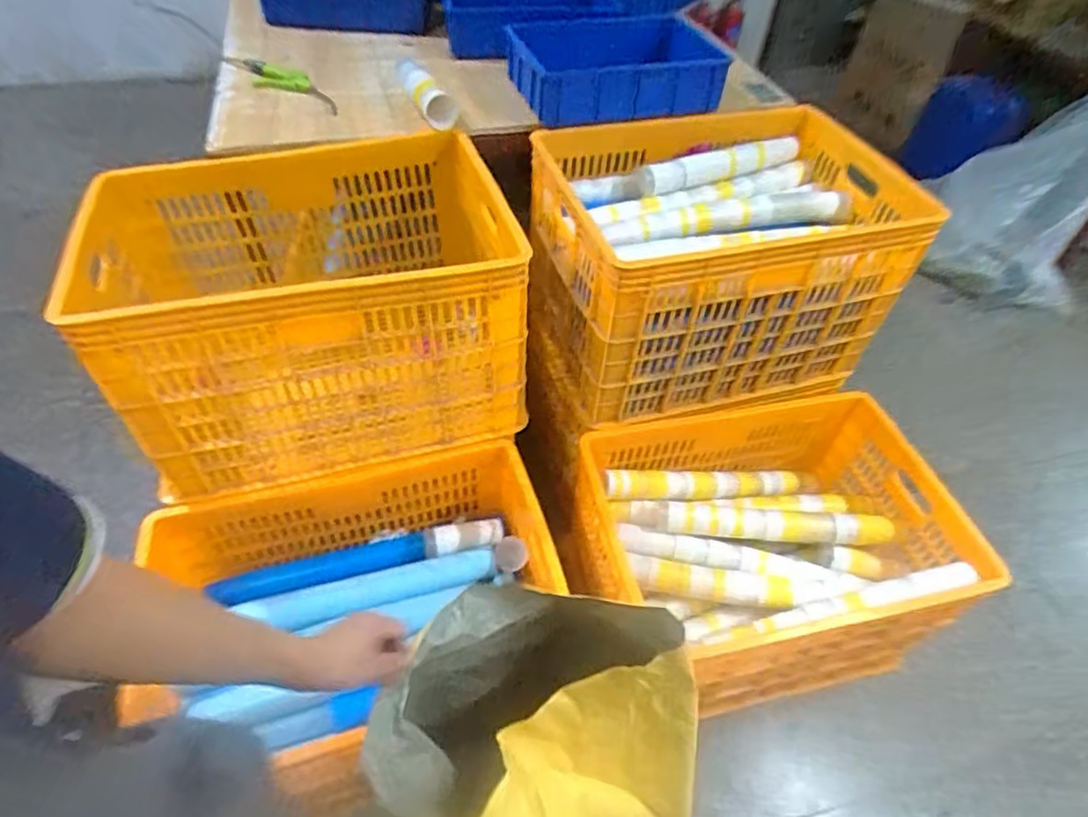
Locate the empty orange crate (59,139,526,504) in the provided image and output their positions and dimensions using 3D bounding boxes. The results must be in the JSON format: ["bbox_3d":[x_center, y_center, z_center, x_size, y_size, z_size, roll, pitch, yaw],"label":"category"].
[{"bbox_3d":[-0.388,-0.176,1.115,0.628,0.386,0.429,-11,50,-13],"label":"empty orange crate"}]

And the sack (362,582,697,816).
[{"bbox_3d":[0.001,0.428,0.729,0.343,0.349,0.292,7,48,7],"label":"sack"}]

